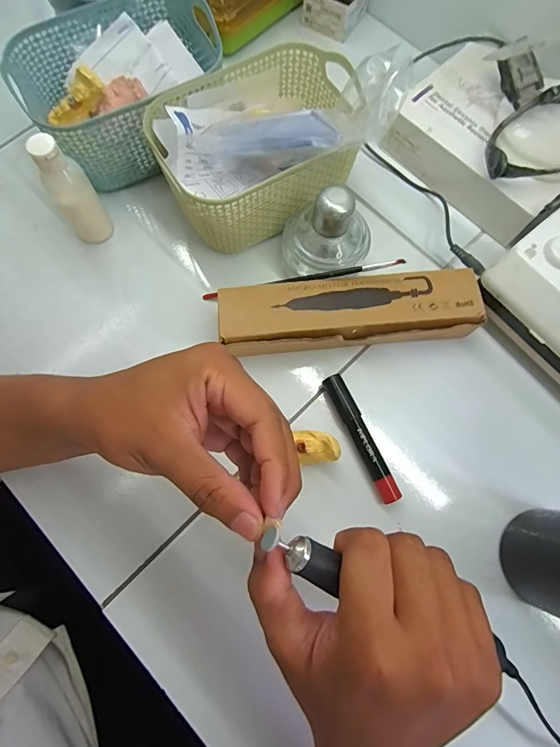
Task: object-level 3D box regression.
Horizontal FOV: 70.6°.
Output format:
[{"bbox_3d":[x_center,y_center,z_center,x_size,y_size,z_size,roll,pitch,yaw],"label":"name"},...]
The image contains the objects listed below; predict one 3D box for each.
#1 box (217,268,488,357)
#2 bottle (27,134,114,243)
[{"bbox_3d":[0.057,-0.048,0.338,0.208,0.043,0.061,-4,75,-2],"label":"box"},{"bbox_3d":[-0.170,-0.146,0.329,0.032,0.099,0.026,-33,78,-9],"label":"bottle"}]

